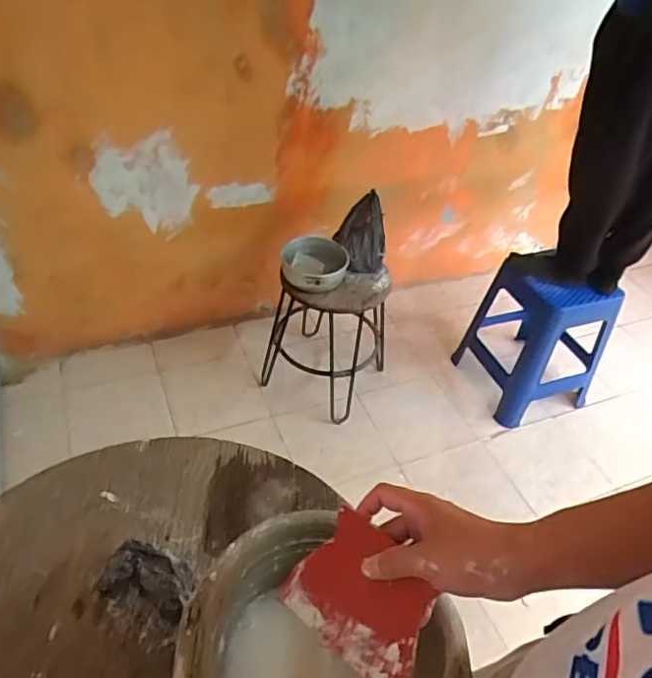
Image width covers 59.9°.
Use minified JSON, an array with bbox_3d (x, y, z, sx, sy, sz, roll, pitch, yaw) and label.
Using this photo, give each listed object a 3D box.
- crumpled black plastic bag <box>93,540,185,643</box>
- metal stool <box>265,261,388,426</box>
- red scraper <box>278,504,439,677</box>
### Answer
[{"bbox_3d":[-0.202,0.283,0.633,0.108,0.055,0.079,23,45,16],"label":"crumpled black plastic bag"},{"bbox_3d":[0.006,-0.052,1.839,0.359,0.459,0.355,26,46,19],"label":"metal stool"},{"bbox_3d":[0.030,0.216,0.474,0.120,0.106,0.005,34,8,26],"label":"red scraper"}]

